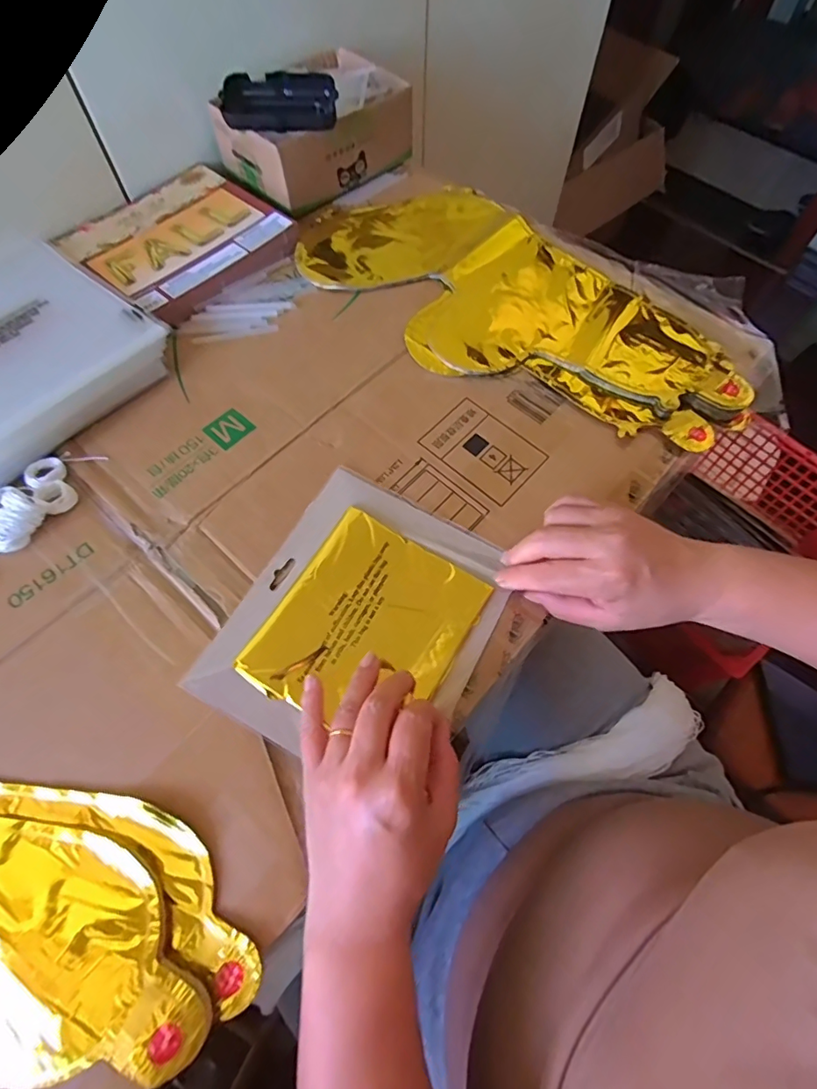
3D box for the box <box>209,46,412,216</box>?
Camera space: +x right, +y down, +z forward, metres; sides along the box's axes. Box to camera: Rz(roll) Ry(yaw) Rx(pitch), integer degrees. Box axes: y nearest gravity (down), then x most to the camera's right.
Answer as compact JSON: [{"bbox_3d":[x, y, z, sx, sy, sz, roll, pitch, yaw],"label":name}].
[{"bbox_3d":[-0.100,-0.455,0.558,0.145,0.065,0.190,40,71,16],"label":"box"}]

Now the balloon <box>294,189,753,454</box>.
[{"bbox_3d":[0.096,-0.229,0.480,0.211,0.015,0.431,-40,71,-17],"label":"balloon"}]

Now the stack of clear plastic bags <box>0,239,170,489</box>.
[{"bbox_3d":[-0.363,-0.168,0.439,0.240,0.026,0.218,36,70,15],"label":"stack of clear plastic bags"}]

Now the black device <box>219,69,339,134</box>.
[{"bbox_3d":[-0.125,-0.437,0.499,0.105,0.030,0.051,-2,65,-1],"label":"black device"}]

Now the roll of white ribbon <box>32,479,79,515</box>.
[{"bbox_3d":[-0.273,-0.038,0.392,0.030,0.009,0.024,36,70,15],"label":"roll of white ribbon"}]

